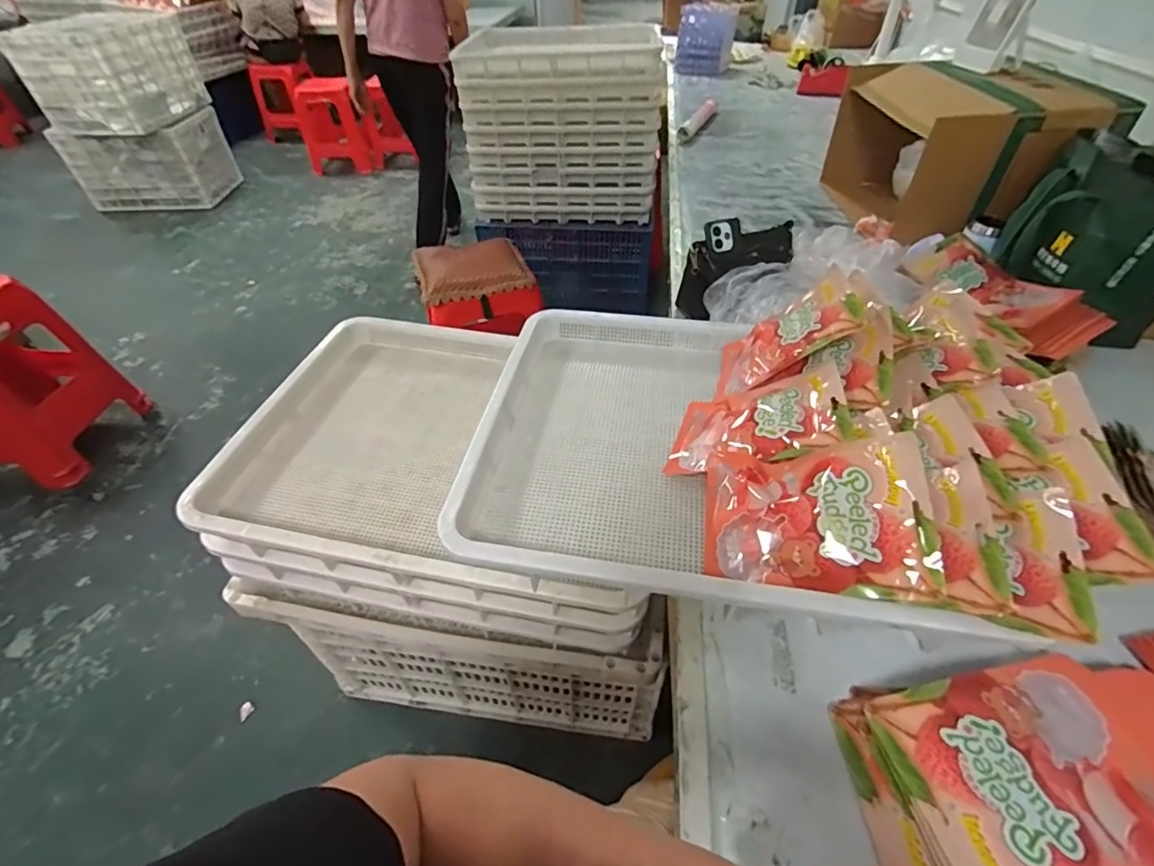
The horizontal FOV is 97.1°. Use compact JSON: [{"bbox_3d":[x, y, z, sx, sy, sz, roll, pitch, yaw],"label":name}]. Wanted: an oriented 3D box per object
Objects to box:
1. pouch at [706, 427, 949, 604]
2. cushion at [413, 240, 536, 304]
[{"bbox_3d":[0.241,0.085,0.527,0.213,0.028,0.148,-7,67,29],"label":"pouch"},{"bbox_3d":[-0.303,-0.478,1.500,0.323,0.066,0.308,-14,47,-12],"label":"cushion"}]

